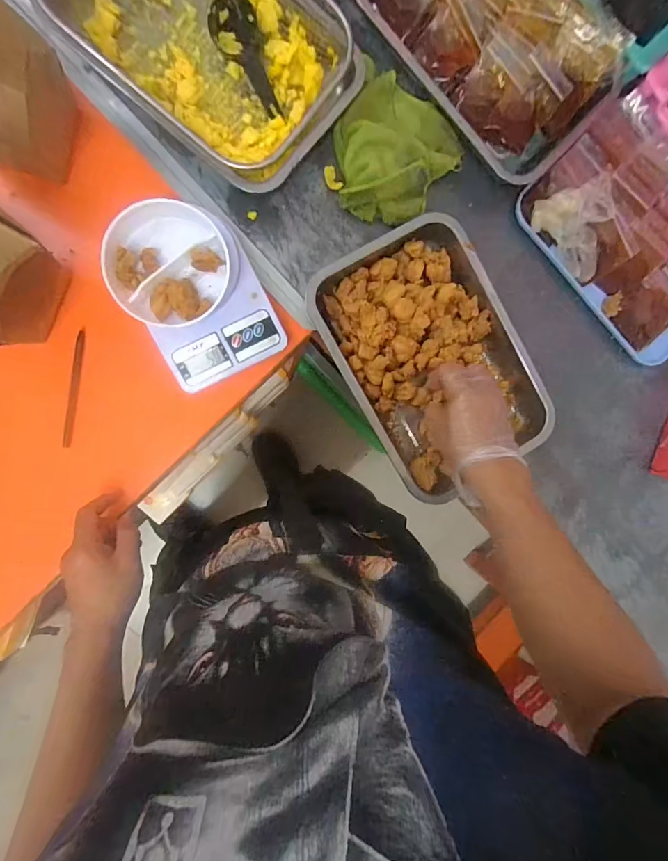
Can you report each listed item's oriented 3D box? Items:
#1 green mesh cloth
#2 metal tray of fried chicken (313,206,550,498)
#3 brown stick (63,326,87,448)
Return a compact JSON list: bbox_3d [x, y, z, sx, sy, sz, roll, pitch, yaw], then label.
[{"bbox_3d":[0.074,-0.331,0.500,0.143,0.043,0.149,22,89,-11],"label":"green mesh cloth"},{"bbox_3d":[0.127,-0.092,0.521,0.225,0.047,0.304,-31,98,-3],"label":"metal tray of fried chicken"},{"bbox_3d":[-0.306,-0.048,0.494,0.010,0.007,0.141,11,91,-11],"label":"brown stick"}]

